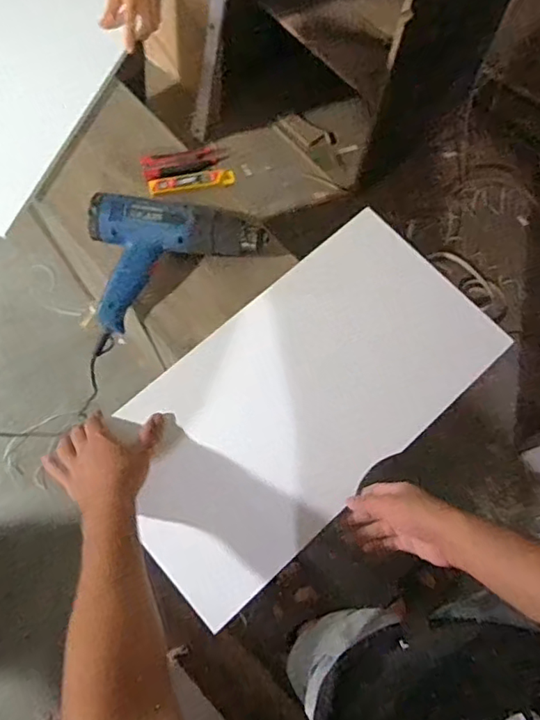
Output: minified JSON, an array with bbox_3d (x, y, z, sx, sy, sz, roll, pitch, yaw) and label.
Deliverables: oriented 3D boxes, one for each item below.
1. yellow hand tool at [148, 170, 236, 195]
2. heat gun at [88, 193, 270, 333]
[{"bbox_3d":[-0.120,-0.275,0.857,0.129,0.019,0.022,-11,72,-6],"label":"yellow hand tool"},{"bbox_3d":[-0.122,-0.148,0.779,0.249,0.068,0.176,-7,71,-5],"label":"heat gun"}]

